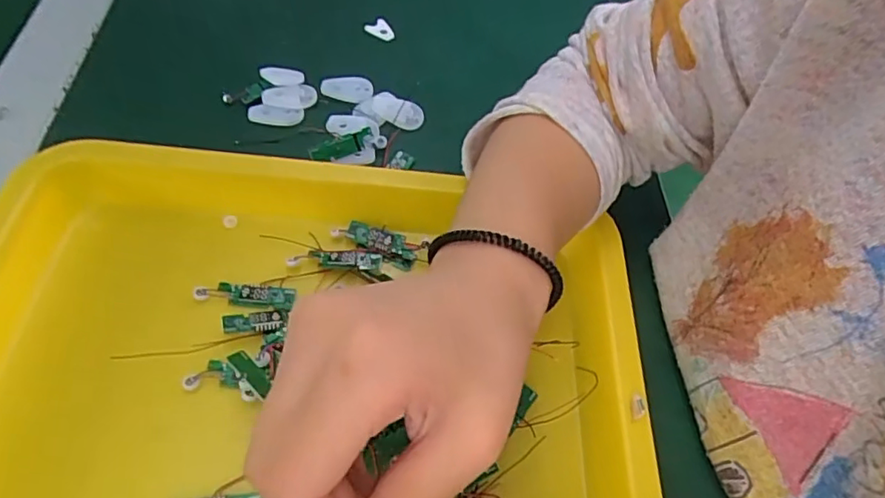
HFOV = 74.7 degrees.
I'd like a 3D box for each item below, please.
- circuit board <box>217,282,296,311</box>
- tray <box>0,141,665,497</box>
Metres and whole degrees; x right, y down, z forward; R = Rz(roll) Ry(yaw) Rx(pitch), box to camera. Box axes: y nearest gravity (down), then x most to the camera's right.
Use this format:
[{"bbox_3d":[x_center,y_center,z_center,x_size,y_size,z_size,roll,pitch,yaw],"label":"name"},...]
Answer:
[{"bbox_3d":[-0.101,0.025,0.312,0.041,0.004,0.014,4,54,1],"label":"circuit board"},{"bbox_3d":[-0.087,0.061,0.269,0.363,0.036,0.256,2,55,-5],"label":"tray"}]

